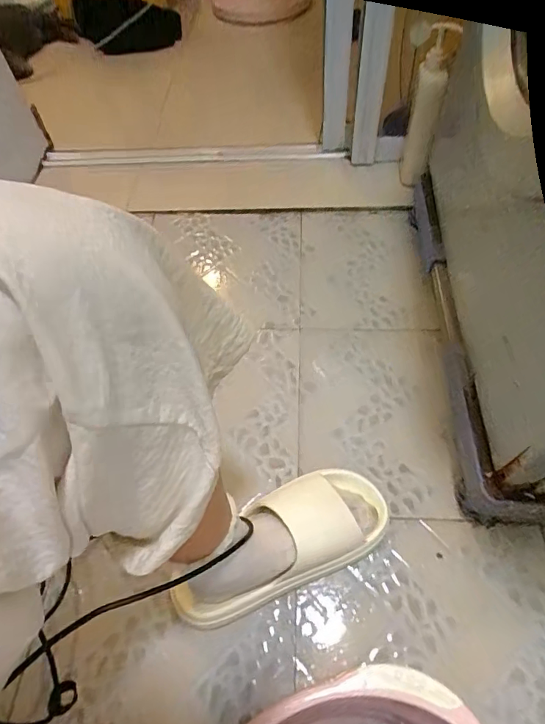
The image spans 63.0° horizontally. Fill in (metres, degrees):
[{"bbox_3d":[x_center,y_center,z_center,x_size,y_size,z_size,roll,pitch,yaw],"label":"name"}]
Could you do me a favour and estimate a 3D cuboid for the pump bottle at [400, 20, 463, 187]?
[{"bbox_3d":[0.260,-0.442,0.793,0.067,0.278,0.067,9,56,10],"label":"pump bottle"}]

